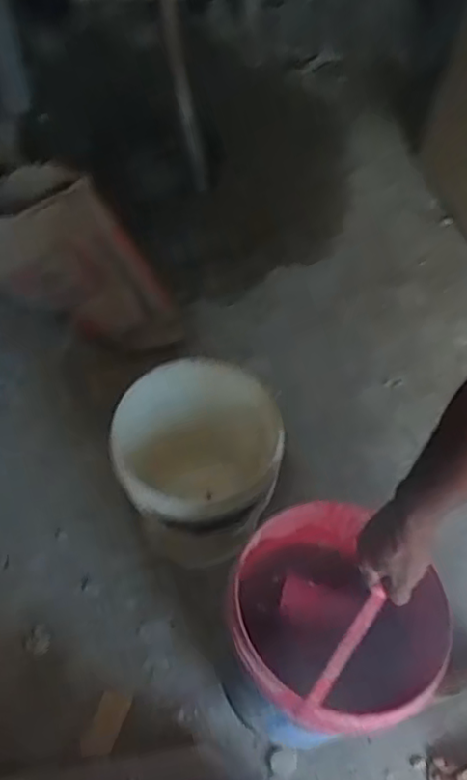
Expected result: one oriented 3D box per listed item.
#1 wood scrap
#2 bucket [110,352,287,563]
[{"bbox_3d":[-0.228,0.601,1.120,0.056,0.007,0.110,16,55,12],"label":"wood scrap"},{"bbox_3d":[-0.061,0.167,1.258,0.286,0.354,0.316,4,53,3],"label":"bucket"}]

